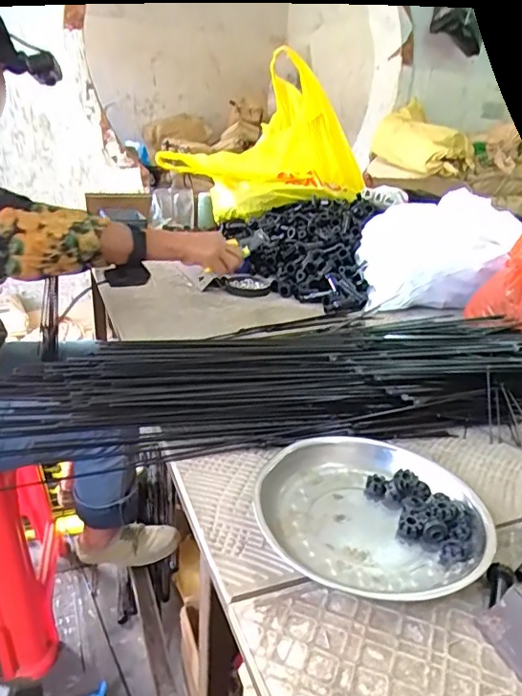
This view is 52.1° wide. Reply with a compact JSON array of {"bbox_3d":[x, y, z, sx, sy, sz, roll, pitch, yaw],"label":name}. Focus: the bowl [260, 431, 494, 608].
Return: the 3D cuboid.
[{"bbox_3d":[0.090,0.124,0.463,0.177,0.033,0.201,5,24,2],"label":"bowl"}]

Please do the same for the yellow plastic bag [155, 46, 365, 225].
[{"bbox_3d":[0.006,-0.506,1.305,0.453,0.335,0.266,7,24,6],"label":"yellow plastic bag"}]

